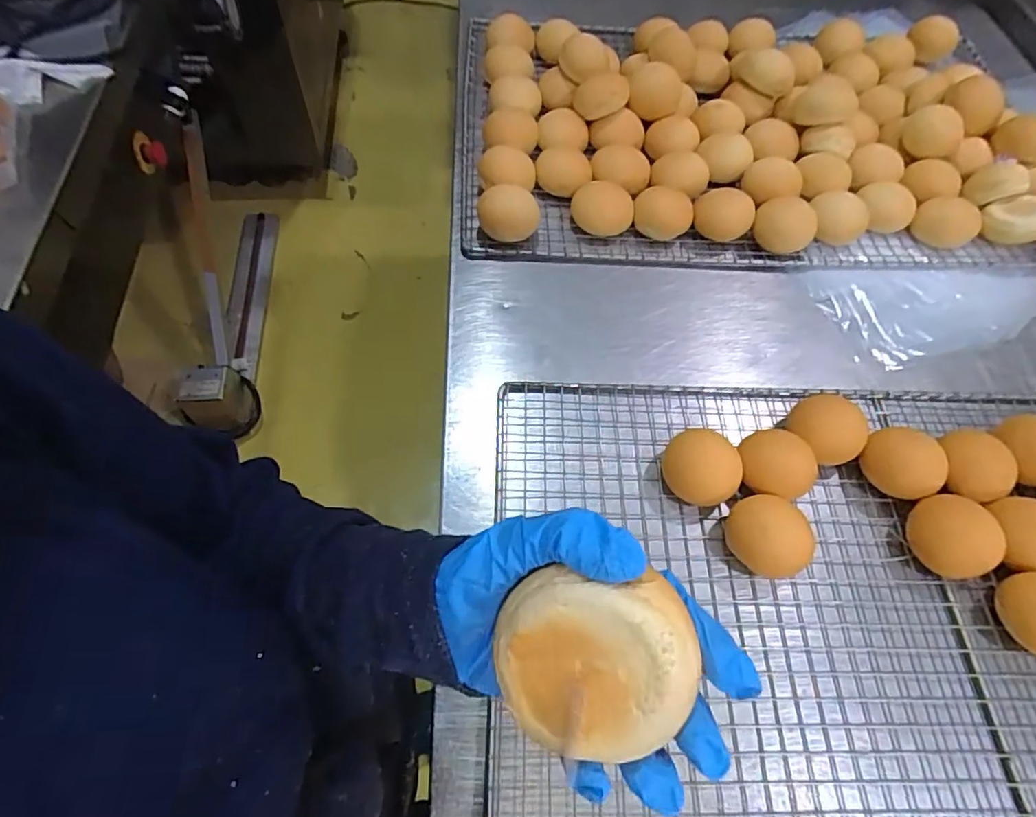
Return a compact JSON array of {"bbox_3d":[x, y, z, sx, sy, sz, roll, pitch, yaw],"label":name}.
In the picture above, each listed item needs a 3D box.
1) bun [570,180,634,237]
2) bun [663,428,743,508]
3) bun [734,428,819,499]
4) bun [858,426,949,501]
[{"bbox_3d":[0.110,-0.261,0.719,0.072,0.034,0.066,1,62,-2],"label":"bun"},{"bbox_3d":[0.184,0.061,0.553,0.076,0.048,0.066,26,64,12],"label":"bun"},{"bbox_3d":[0.261,0.058,0.563,0.068,0.047,0.072,1,62,-2],"label":"bun"},{"bbox_3d":[0.392,0.057,0.564,0.060,0.049,0.071,-14,63,-9],"label":"bun"}]

